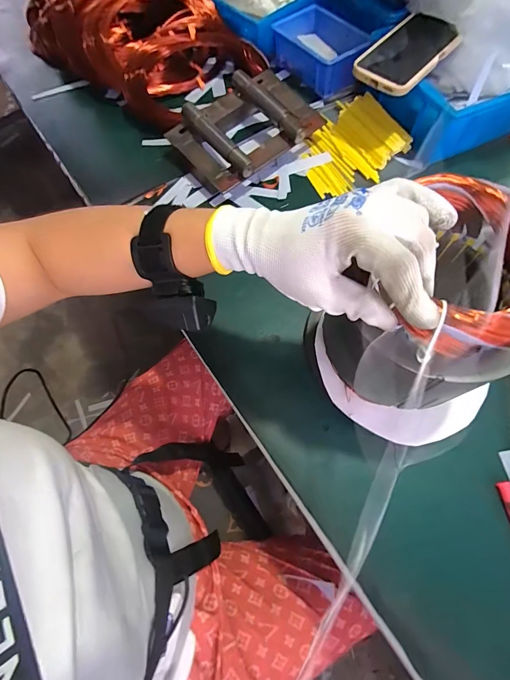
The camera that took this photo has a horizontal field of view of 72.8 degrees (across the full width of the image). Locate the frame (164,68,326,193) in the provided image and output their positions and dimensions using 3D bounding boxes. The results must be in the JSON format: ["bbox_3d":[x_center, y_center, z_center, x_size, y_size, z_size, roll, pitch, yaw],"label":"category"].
[{"bbox_3d":[-0.011,-0.303,0.495,0.193,0.049,0.136,-36,69,-13],"label":"frame"}]

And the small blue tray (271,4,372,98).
[{"bbox_3d":[0.113,-0.464,0.551,0.115,0.051,0.151,-32,70,-10],"label":"small blue tray"}]

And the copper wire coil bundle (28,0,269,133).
[{"bbox_3d":[-0.216,-0.526,0.580,0.468,0.095,0.222,42,75,17],"label":"copper wire coil bundle"}]

